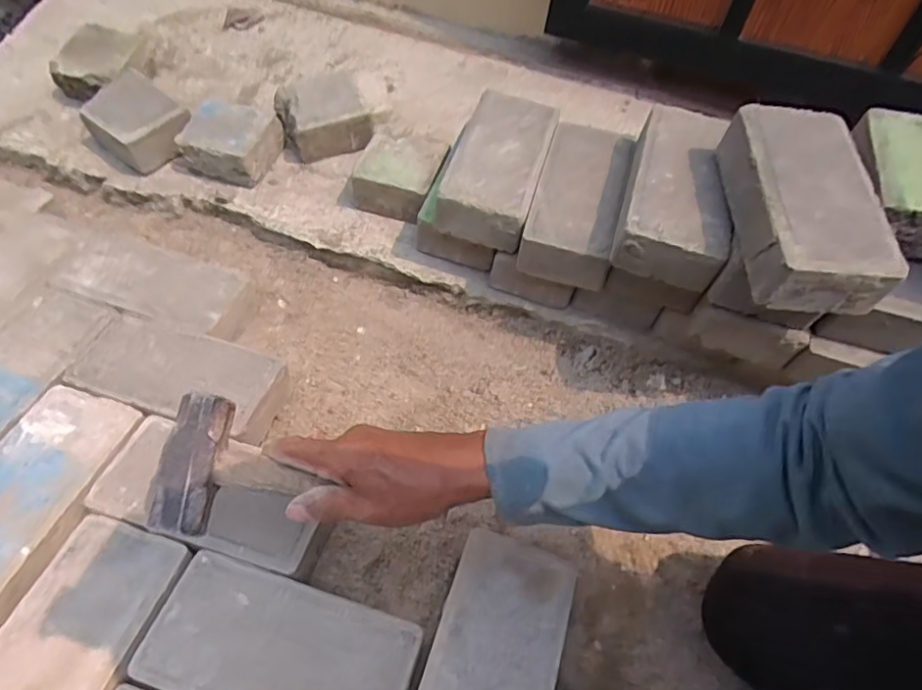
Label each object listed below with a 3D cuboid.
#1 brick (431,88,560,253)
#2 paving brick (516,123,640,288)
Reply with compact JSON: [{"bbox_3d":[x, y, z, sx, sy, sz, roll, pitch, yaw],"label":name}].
[{"bbox_3d":[0.052,-0.225,0.725,0.108,0.063,0.216,18,67,9],"label":"brick"},{"bbox_3d":[0.139,-0.177,0.714,0.107,0.069,0.214,16,64,8],"label":"paving brick"}]

